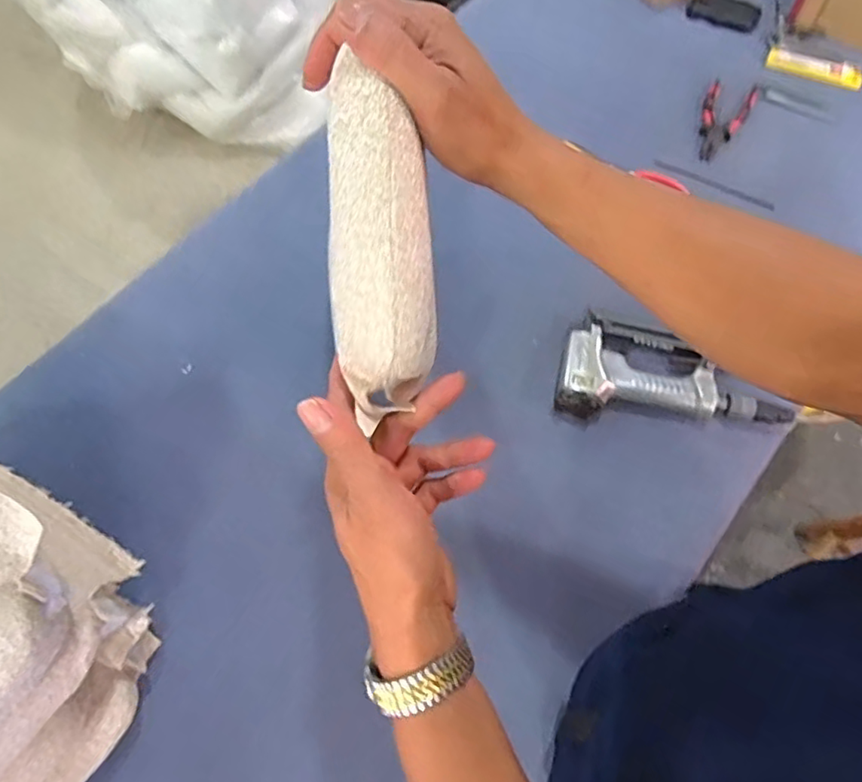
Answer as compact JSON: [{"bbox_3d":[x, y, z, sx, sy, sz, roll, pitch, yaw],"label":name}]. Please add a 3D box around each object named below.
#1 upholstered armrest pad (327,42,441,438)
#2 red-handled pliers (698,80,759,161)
[{"bbox_3d":[-0.025,-0.076,0.315,0.054,0.053,0.170,-4,100,-1],"label":"upholstered armrest pad"},{"bbox_3d":[0.418,-0.395,0.859,0.064,0.020,0.162,26,68,12],"label":"red-handled pliers"}]

